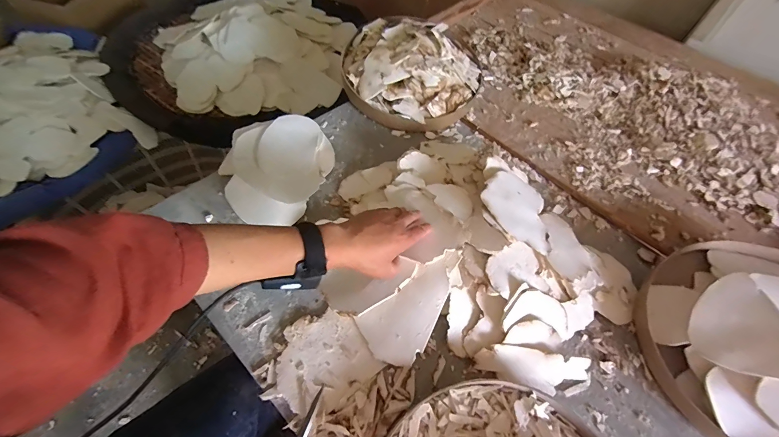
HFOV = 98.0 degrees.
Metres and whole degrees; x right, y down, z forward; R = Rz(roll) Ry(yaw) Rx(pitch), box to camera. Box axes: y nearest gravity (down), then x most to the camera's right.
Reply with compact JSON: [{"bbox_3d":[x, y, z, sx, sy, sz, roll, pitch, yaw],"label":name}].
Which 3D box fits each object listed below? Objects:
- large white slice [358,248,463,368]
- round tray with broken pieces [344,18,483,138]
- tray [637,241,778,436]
[{"bbox_3d":[0.037,0.113,0.463,0.087,0.011,0.171,37,76,21],"label":"large white slice"},{"bbox_3d":[0.043,-0.313,0.718,0.297,0.119,0.250,13,57,4],"label":"round tray with broken pieces"},{"bbox_3d":[0.506,0.170,0.448,0.268,0.084,0.295,-11,59,-11],"label":"tray"}]

